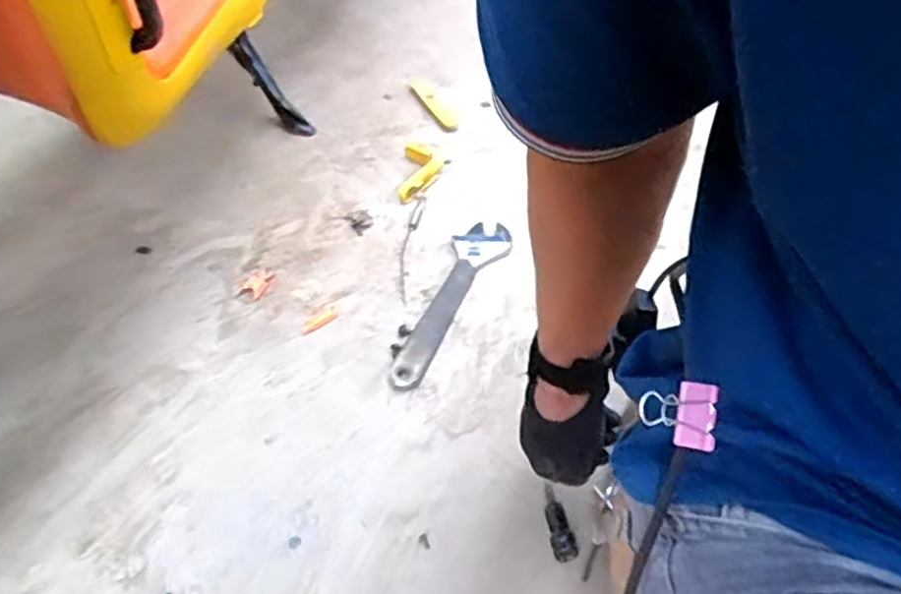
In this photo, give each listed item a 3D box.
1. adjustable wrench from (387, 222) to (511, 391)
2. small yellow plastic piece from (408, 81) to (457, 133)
[{"bbox_3d":[-0.003,-0.001,0.841,0.060,0.017,0.290,20,46,15],"label":"adjustable wrench"},{"bbox_3d":[-0.030,-0.323,1.160,0.035,0.009,0.168,-14,47,-19],"label":"small yellow plastic piece"}]

